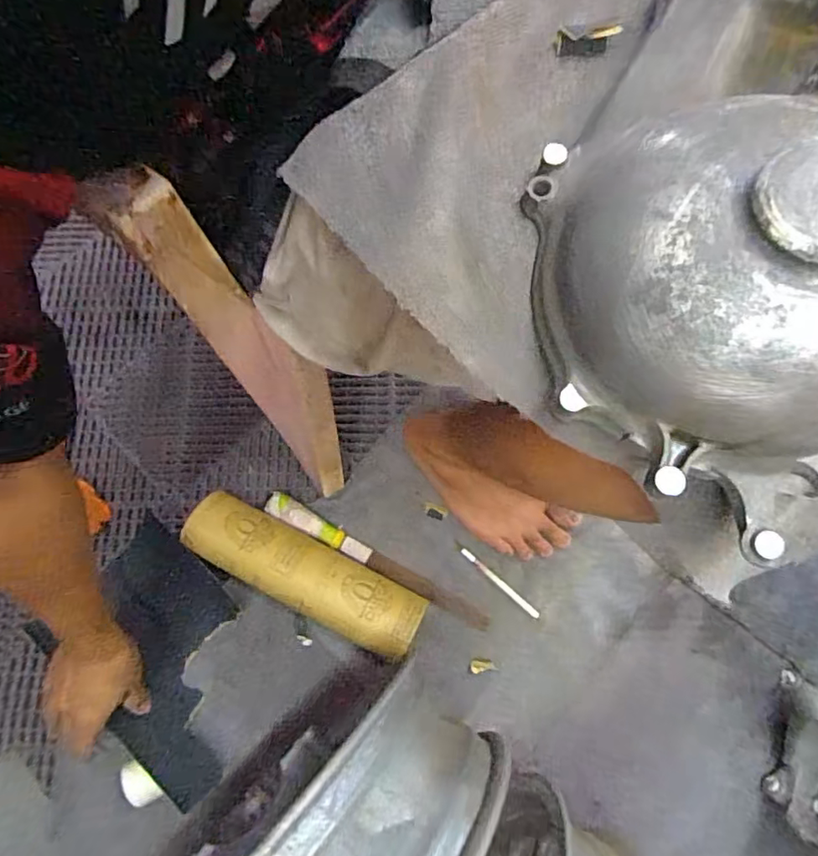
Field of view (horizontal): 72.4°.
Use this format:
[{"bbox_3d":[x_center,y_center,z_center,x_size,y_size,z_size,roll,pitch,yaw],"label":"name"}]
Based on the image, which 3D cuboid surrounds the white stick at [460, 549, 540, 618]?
[{"bbox_3d":[0.110,0.188,0.679,0.117,0.004,0.010,41,78,12],"label":"white stick"}]

